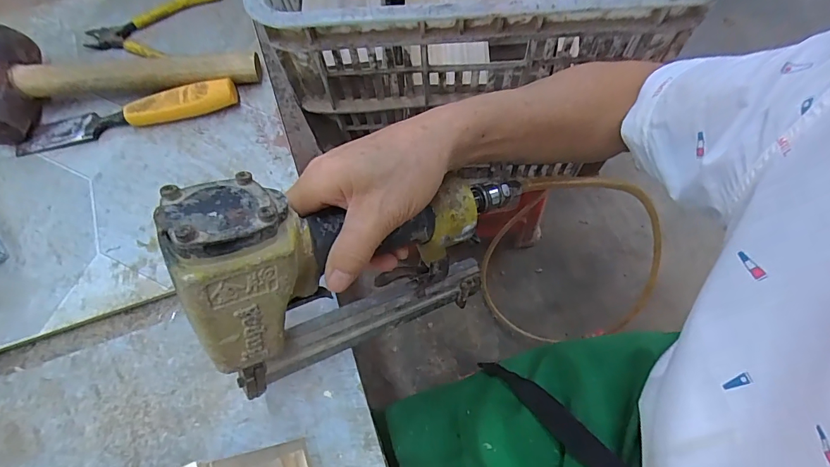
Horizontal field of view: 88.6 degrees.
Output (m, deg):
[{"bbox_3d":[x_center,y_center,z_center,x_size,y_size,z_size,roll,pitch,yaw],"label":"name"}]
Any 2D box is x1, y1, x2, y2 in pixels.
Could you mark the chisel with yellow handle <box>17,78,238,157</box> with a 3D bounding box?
[{"bbox_3d":[-0.297,-0.123,0.438,0.224,0.033,0.032,-13,68,-4],"label":"chisel with yellow handle"}]

